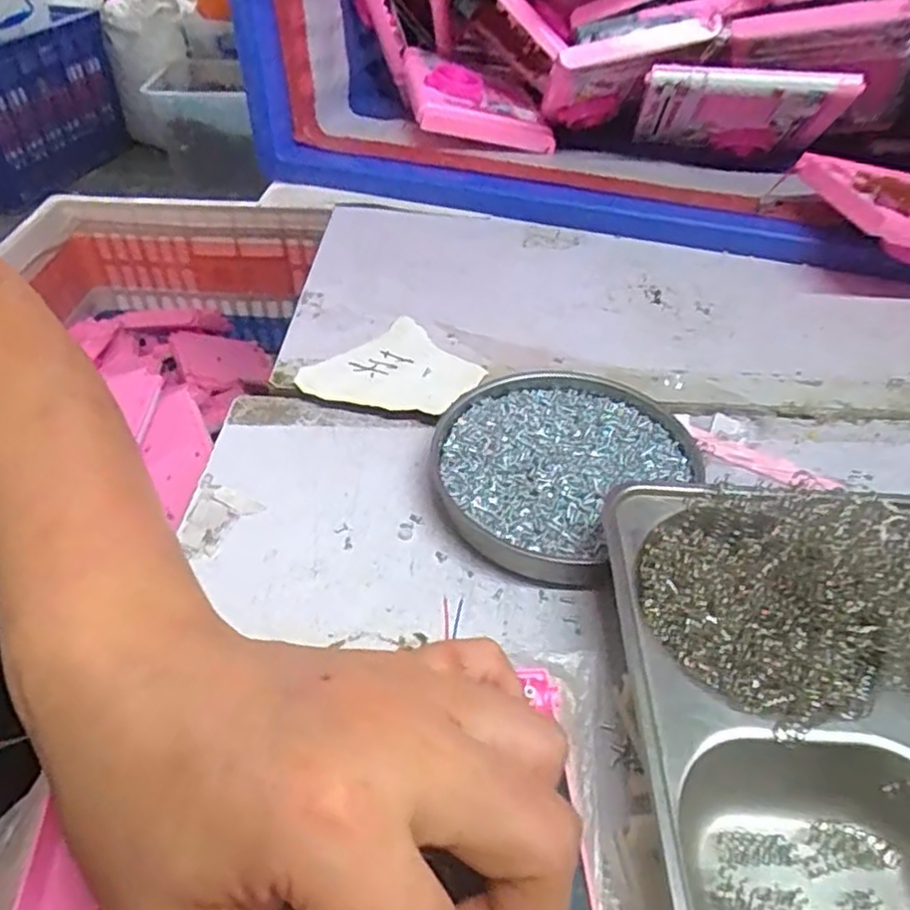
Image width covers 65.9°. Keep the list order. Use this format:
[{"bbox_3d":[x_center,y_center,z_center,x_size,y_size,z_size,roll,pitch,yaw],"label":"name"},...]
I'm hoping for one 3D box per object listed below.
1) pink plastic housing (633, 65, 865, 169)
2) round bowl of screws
[{"bbox_3d":[0.243,-0.291,0.611,0.159,0.121,0.018,11,87,10],"label":"pink plastic housing"},{"bbox_3d":[0.053,0.002,0.375,0.129,0.020,0.122,1,44,-1],"label":"round bowl of screws"}]

